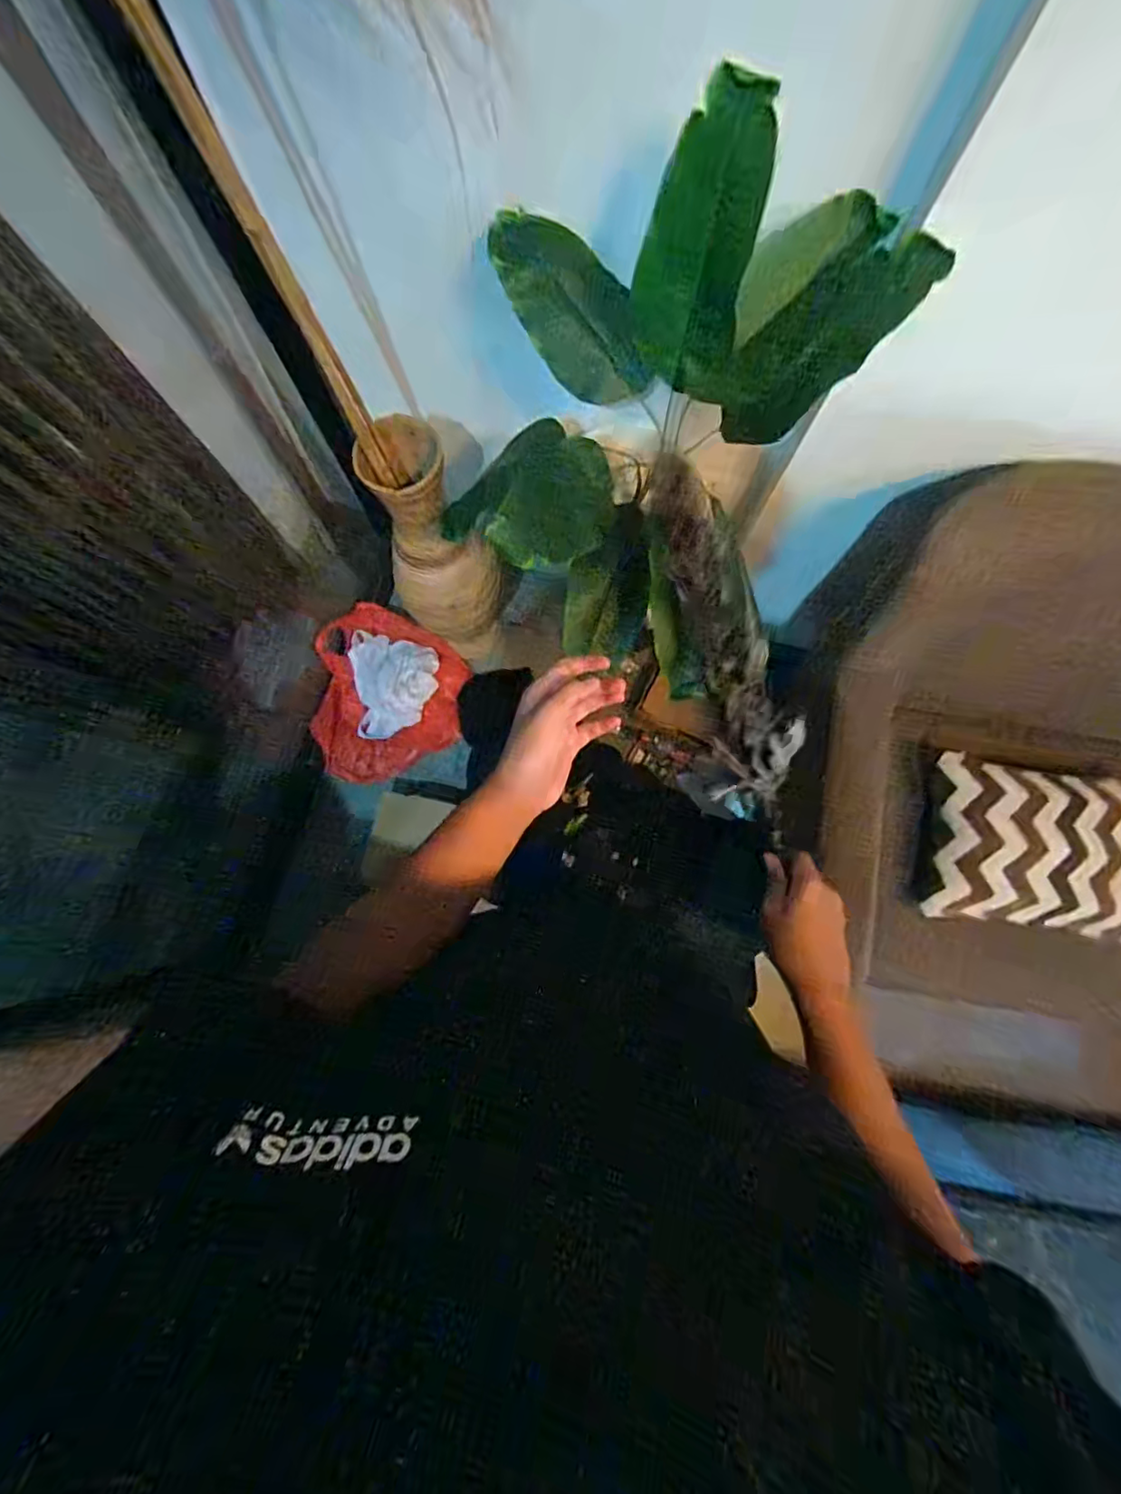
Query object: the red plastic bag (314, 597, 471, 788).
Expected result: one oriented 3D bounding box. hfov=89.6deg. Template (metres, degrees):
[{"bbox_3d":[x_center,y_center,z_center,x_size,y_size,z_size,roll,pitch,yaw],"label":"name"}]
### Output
[{"bbox_3d":[-0.454,-0.132,1.511,0.356,0.183,0.462,12,78,3],"label":"red plastic bag"}]

